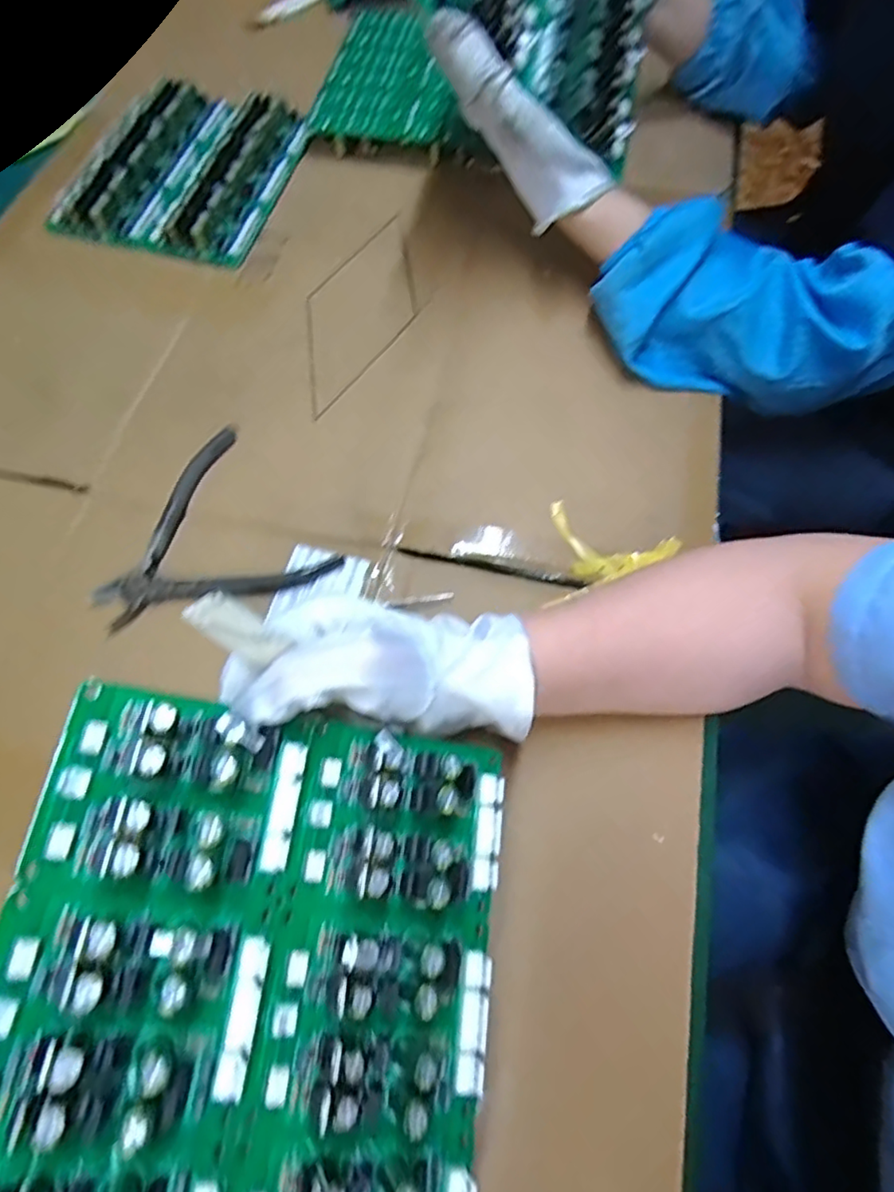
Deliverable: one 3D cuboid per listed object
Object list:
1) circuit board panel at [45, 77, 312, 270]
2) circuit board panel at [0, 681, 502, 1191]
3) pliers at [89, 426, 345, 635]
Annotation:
[{"bbox_3d":[-0.228,-0.382,0.537,0.169,0.020,0.202,16,68,7],"label":"circuit board panel"},{"bbox_3d":[-0.064,0.143,0.211,0.171,0.024,0.202,14,65,-18],"label":"circuit board panel"},{"bbox_3d":[-0.159,-0.029,0.391,0.134,0.016,0.132,-39,72,-15],"label":"pliers"}]

